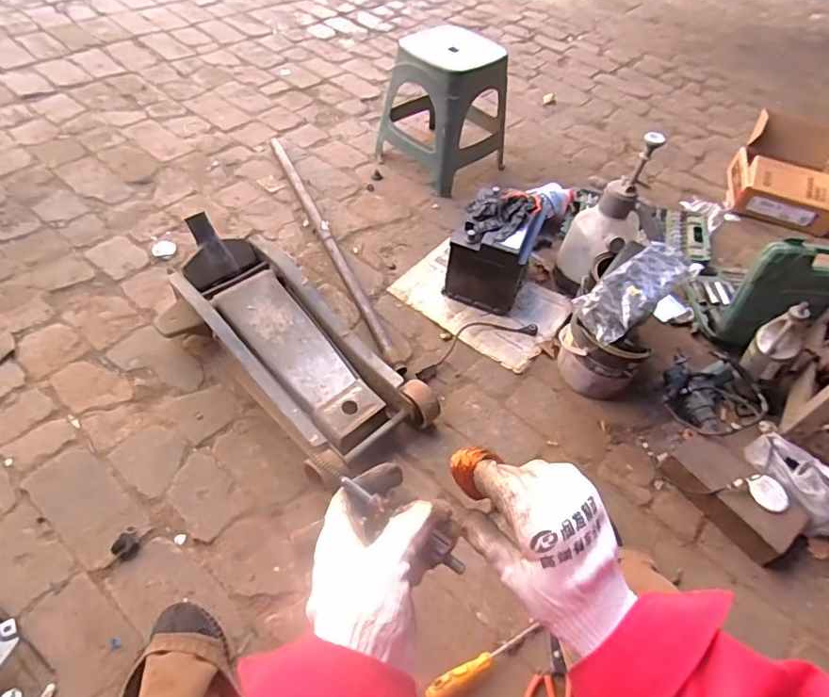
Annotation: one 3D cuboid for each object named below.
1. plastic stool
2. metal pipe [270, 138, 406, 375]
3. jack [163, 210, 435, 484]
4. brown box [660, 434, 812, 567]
[{"bbox_3d":[0.086,-0.649,1.418,0.270,0.307,0.259,-35,63,-29],"label":"plastic stool"},{"bbox_3d":[-0.211,-0.270,1.301,0.034,0.041,0.862,-18,56,-20],"label":"metal pipe"},{"bbox_3d":[-0.248,-0.002,1.015,0.575,0.191,0.260,38,57,21],"label":"jack"},{"bbox_3d":[0.586,0.267,0.970,0.117,0.065,0.229,-29,60,-26],"label":"brown box"}]

